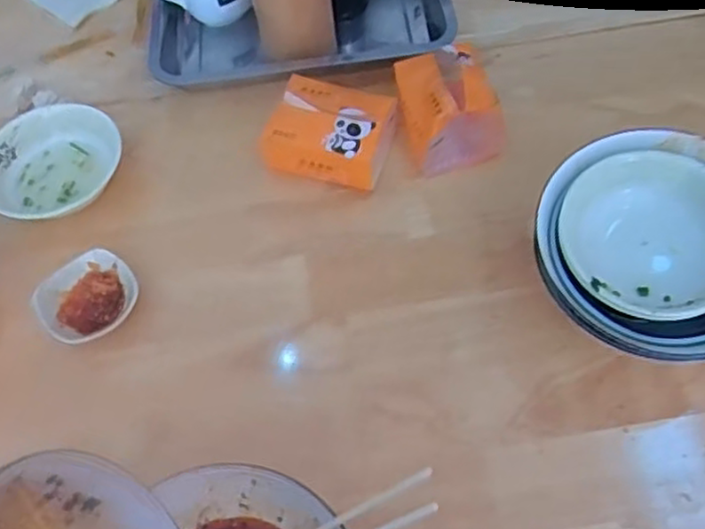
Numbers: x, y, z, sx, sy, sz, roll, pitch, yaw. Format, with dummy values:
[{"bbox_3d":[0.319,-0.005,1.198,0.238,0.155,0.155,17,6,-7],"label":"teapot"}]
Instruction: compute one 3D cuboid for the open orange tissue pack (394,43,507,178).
[{"bbox_3d":[0.099,-0.166,0.751,0.098,0.068,0.119,-15,59,-5],"label":"open orange tissue pack"}]

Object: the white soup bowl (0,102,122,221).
[{"bbox_3d":[-0.325,-0.109,0.767,0.145,0.046,0.137,-2,59,3],"label":"white soup bowl"}]

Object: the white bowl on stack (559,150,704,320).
[{"bbox_3d":[0.248,-0.021,0.594,0.141,0.047,0.142,-3,59,5],"label":"white bowl on stack"}]

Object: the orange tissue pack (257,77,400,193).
[{"bbox_3d":[-0.026,-0.140,0.745,0.122,0.069,0.103,13,61,12],"label":"orange tissue pack"}]

